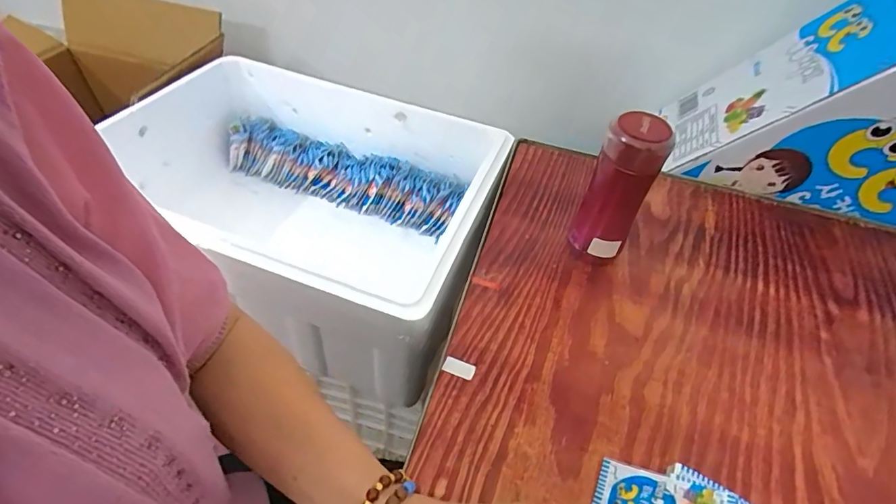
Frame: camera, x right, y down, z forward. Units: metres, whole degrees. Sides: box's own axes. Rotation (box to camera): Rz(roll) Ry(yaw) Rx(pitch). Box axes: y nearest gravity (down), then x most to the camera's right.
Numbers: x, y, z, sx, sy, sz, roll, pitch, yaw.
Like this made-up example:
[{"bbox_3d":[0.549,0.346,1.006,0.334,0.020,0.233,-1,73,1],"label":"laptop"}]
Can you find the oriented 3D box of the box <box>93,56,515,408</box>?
[{"bbox_3d":[-0.250,-0.074,0.772,0.622,0.237,0.415,20,48,12],"label":"box"}]

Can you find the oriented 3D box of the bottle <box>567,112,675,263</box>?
[{"bbox_3d":[0.192,-0.064,0.545,0.064,0.192,0.054,18,48,9],"label":"bottle"}]

